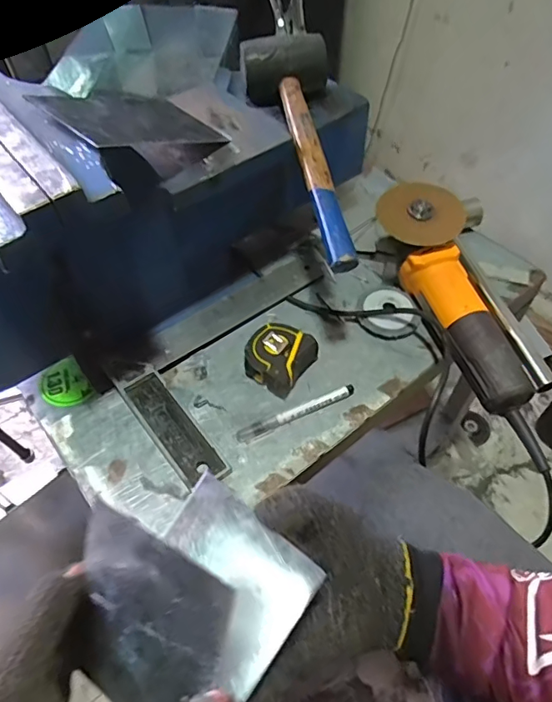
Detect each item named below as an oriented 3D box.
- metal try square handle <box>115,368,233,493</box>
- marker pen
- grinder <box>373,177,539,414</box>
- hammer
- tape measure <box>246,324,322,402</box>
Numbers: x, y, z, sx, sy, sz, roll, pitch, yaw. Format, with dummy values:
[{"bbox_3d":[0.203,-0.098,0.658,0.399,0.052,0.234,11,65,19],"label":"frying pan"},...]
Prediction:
[{"bbox_3d":[-0.107,0.079,0.531,0.044,0.012,0.145,-32,61,-22],"label":"metal try square handle"},{"bbox_3d":[0.022,0.065,0.549,0.136,0.012,0.016,-21,58,-16],"label":"marker pen"},{"bbox_3d":[0.202,-0.061,0.585,0.096,0.074,0.279,-14,68,-11],"label":"grinder"},{"bbox_3d":[0.040,-0.221,0.549,0.099,0.054,0.303,-13,70,-10],"label":"hammer"},{"bbox_3d":[0.003,0.005,0.575,0.068,0.032,0.072,31,59,19],"label":"tape measure"}]

